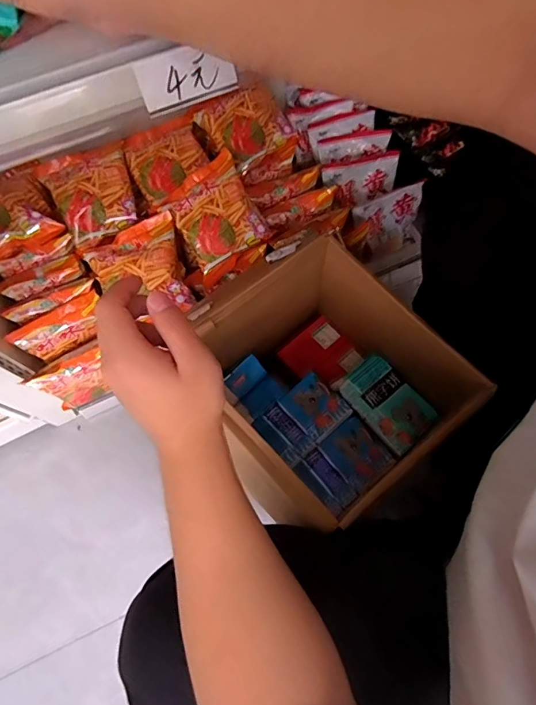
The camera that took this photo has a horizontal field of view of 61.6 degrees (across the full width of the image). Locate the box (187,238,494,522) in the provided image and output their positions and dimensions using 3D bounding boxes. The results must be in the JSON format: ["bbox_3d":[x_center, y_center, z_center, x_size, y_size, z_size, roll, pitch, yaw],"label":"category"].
[{"bbox_3d":[0.061,0.044,0.610,0.258,0.208,0.295,-39,74,-12],"label":"box"}]

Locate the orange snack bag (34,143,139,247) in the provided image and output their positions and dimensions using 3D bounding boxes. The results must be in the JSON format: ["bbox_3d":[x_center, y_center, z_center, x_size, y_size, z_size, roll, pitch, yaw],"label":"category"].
[{"bbox_3d":[-0.268,-0.239,0.689,0.126,0.040,0.126,-18,101,-10],"label":"orange snack bag"}]

